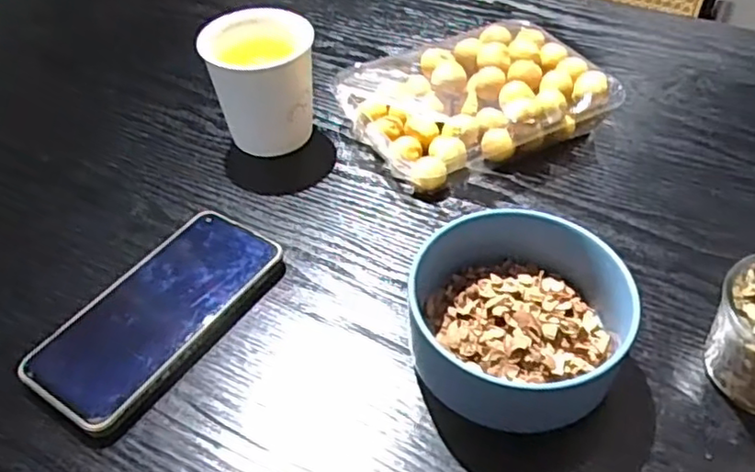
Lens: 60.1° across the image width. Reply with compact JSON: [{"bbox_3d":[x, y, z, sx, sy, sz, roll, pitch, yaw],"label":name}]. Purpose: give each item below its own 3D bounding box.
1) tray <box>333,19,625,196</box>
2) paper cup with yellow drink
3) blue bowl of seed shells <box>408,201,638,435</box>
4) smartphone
[{"bbox_3d":[0.072,-0.117,0.542,0.203,0.047,0.157,-18,48,-13],"label":"tray"},{"bbox_3d":[-0.087,-0.117,0.511,0.078,0.091,0.079,-2,46,2],"label":"paper cup with yellow drink"},{"bbox_3d":[0.080,0.047,0.374,0.114,0.064,0.118,-2,46,2],"label":"blue bowl of seed shells"},{"bbox_3d":[-0.138,0.048,0.415,0.076,0.019,0.161,24,52,25],"label":"smartphone"}]

